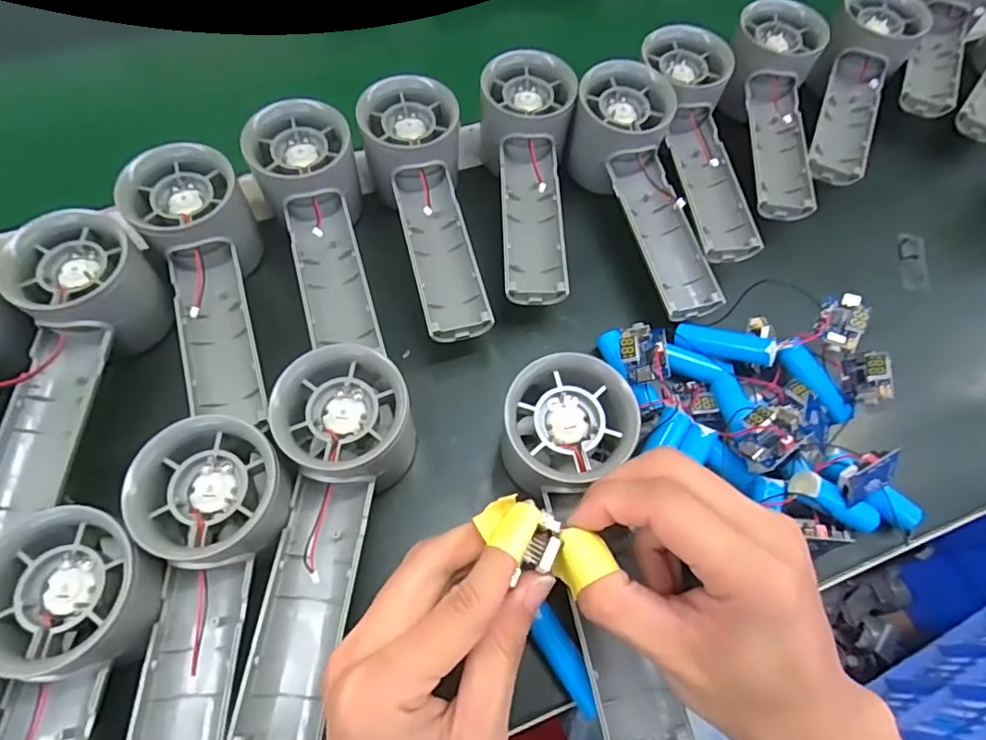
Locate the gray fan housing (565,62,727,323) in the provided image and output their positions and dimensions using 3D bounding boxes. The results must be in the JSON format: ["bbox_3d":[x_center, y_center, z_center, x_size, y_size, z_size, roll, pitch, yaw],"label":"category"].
[{"bbox_3d":[0.091,-0.102,0.328,0.058,0.045,0.157,-16,78,-11],"label":"gray fan housing"}]

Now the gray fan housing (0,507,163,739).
[{"bbox_3d":[-0.163,0.133,0.196,0.055,0.029,0.157,4,76,-1],"label":"gray fan housing"}]

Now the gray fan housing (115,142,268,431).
[{"bbox_3d":[-0.148,-0.040,0.290,0.052,0.045,0.145,-15,80,-10],"label":"gray fan housing"}]

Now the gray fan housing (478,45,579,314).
[{"bbox_3d":[0.022,-0.107,0.331,0.053,0.050,0.150,-2,77,-4],"label":"gray fan housing"}]

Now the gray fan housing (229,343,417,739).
[{"bbox_3d":[-0.067,0.071,0.236,0.055,0.051,0.158,2,64,-2],"label":"gray fan housing"}]

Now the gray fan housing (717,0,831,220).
[{"bbox_3d":[0.181,-0.170,0.354,0.055,0.048,0.152,11,64,2],"label":"gray fan housing"}]

